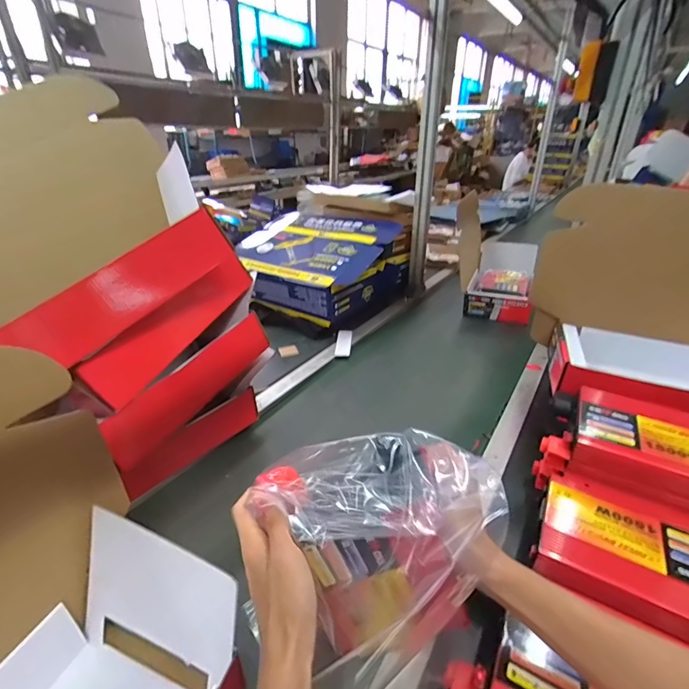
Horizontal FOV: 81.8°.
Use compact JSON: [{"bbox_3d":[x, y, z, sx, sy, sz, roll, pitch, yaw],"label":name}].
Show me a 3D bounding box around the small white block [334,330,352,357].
[{"bbox_3d":[-0.002,-0.003,1.040,0.040,0.017,0.134,2,28,2],"label":"small white block"}]

